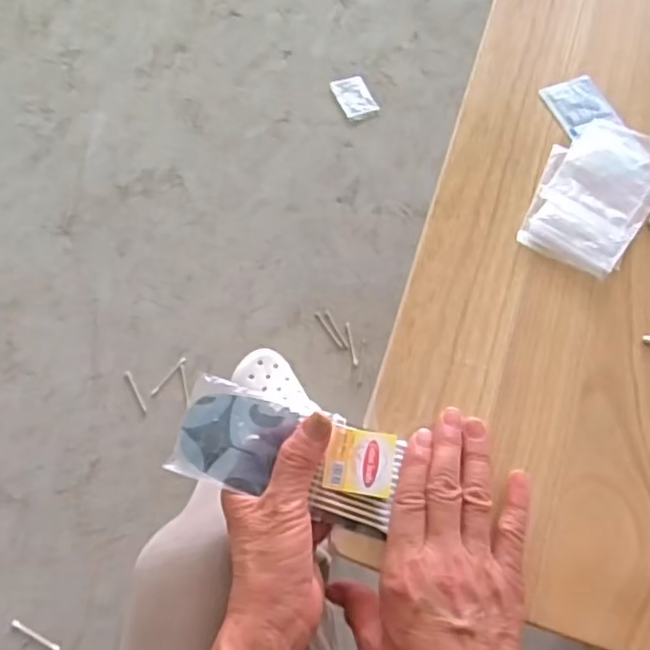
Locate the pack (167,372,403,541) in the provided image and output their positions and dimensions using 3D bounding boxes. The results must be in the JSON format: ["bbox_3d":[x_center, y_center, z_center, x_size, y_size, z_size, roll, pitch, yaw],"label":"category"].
[{"bbox_3d":[-0.024,0.080,0.386,0.135,0.007,0.062,17,67,3],"label":"pack"}]

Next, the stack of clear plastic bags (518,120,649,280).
[{"bbox_3d":[0.213,-0.104,0.479,0.083,0.011,0.142,26,68,8],"label":"stack of clear plastic bags"}]

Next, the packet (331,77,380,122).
[{"bbox_3d":[0.058,-0.438,1.184,0.069,0.006,0.102,-24,70,-12],"label":"packet"}]

